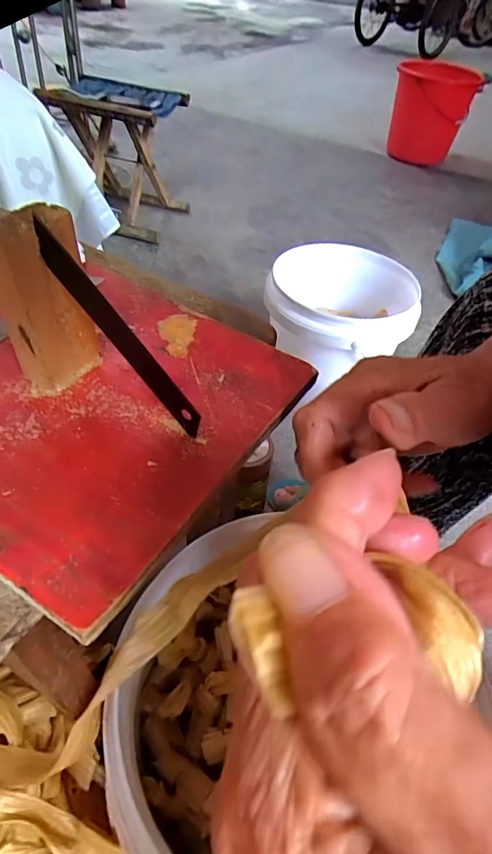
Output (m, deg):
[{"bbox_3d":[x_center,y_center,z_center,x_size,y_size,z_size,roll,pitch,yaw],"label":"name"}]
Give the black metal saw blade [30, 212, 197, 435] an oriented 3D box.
[{"bbox_3d":[-0.050,-0.036,0.189,0.101,0.017,0.004,51,52,-15],"label":"black metal saw blade"}]

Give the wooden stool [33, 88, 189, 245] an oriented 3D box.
[{"bbox_3d":[-0.313,-0.687,1.199,0.255,0.305,0.239,16,48,7],"label":"wooden stool"}]

